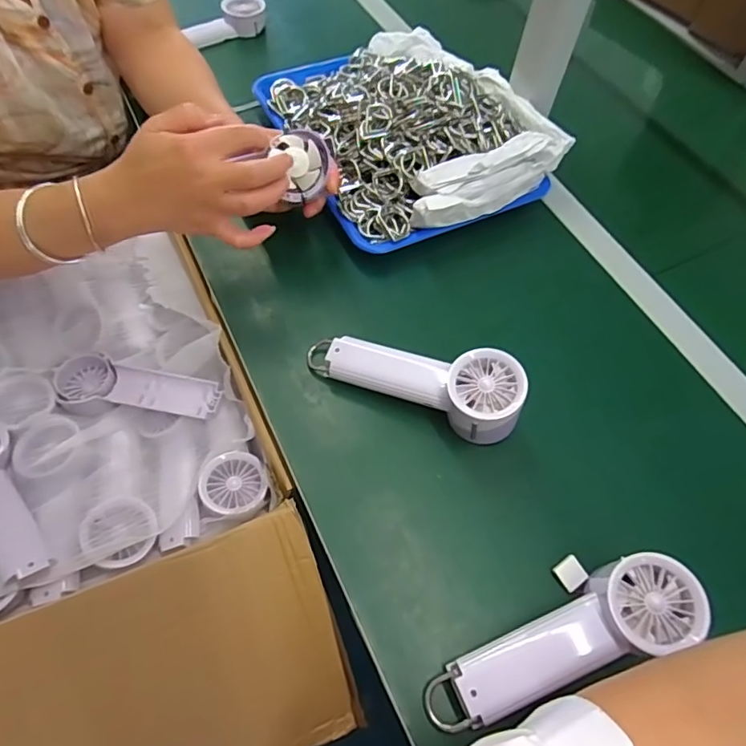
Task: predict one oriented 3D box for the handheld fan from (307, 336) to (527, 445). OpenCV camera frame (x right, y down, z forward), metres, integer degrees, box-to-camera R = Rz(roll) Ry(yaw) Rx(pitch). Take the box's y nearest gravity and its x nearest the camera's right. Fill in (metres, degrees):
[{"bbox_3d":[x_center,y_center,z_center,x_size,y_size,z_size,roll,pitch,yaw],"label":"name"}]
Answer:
[{"bbox_3d":[0.038,-0.001,0.456,0.192,0.066,0.061,25,62,11],"label":"handheld fan"}]

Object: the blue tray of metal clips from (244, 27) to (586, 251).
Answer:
[{"bbox_3d":[0.028,-0.293,0.615,0.252,0.080,0.323,-26,65,-17],"label":"blue tray of metal clips"}]

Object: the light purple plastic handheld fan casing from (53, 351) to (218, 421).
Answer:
[{"bbox_3d":[-0.240,0.022,0.533,0.169,0.024,0.060,12,60,4],"label":"light purple plastic handheld fan casing"}]

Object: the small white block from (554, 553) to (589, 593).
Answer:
[{"bbox_3d":[0.153,0.156,0.407,0.021,0.011,0.021,-36,68,-21],"label":"small white block"}]

